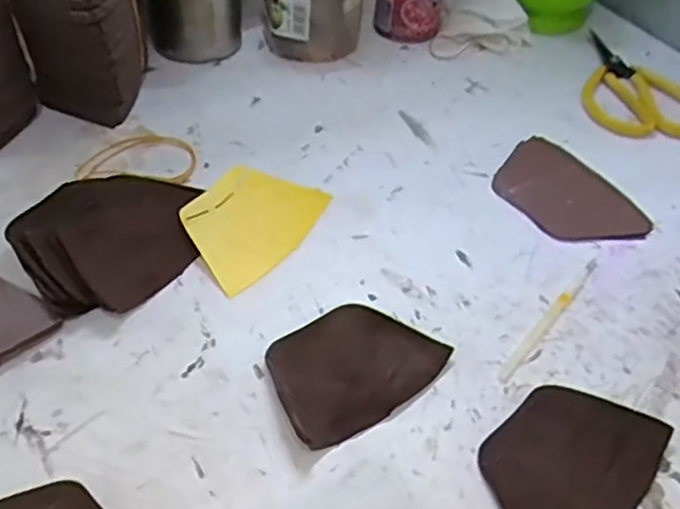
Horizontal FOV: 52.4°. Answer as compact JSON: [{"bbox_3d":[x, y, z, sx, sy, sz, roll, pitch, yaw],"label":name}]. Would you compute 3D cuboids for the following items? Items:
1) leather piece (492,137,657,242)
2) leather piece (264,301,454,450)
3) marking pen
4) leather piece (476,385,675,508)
[{"bbox_3d":[0.169,-0.046,0.521,0.085,0.007,0.117,-22,55,-28],"label":"leather piece"},{"bbox_3d":[0.007,0.061,0.386,0.099,0.007,0.070,-28,60,-32],"label":"leather piece"},{"bbox_3d":[0.131,0.037,0.429,0.008,0.004,0.124,32,50,24],"label":"marking pen"},{"bbox_3d":[0.116,0.105,0.352,0.103,0.009,0.071,-34,57,-32],"label":"leather piece"}]

